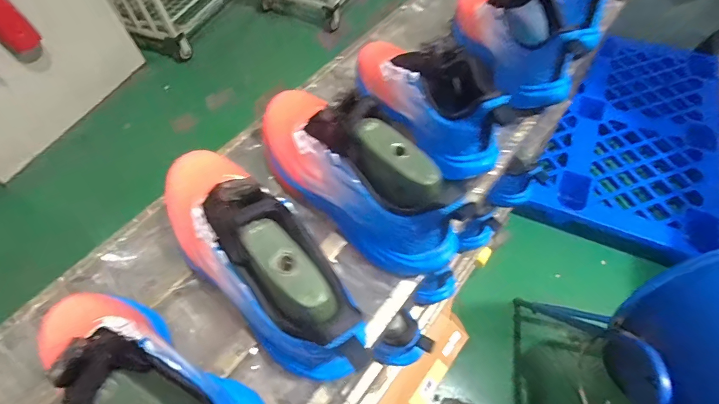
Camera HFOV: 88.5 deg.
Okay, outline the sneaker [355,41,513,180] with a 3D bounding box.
[{"bbox_3d":[0.076,-0.141,0.428,0.078,0.102,0.227,-25,60,-14],"label":"sneaker"}]

